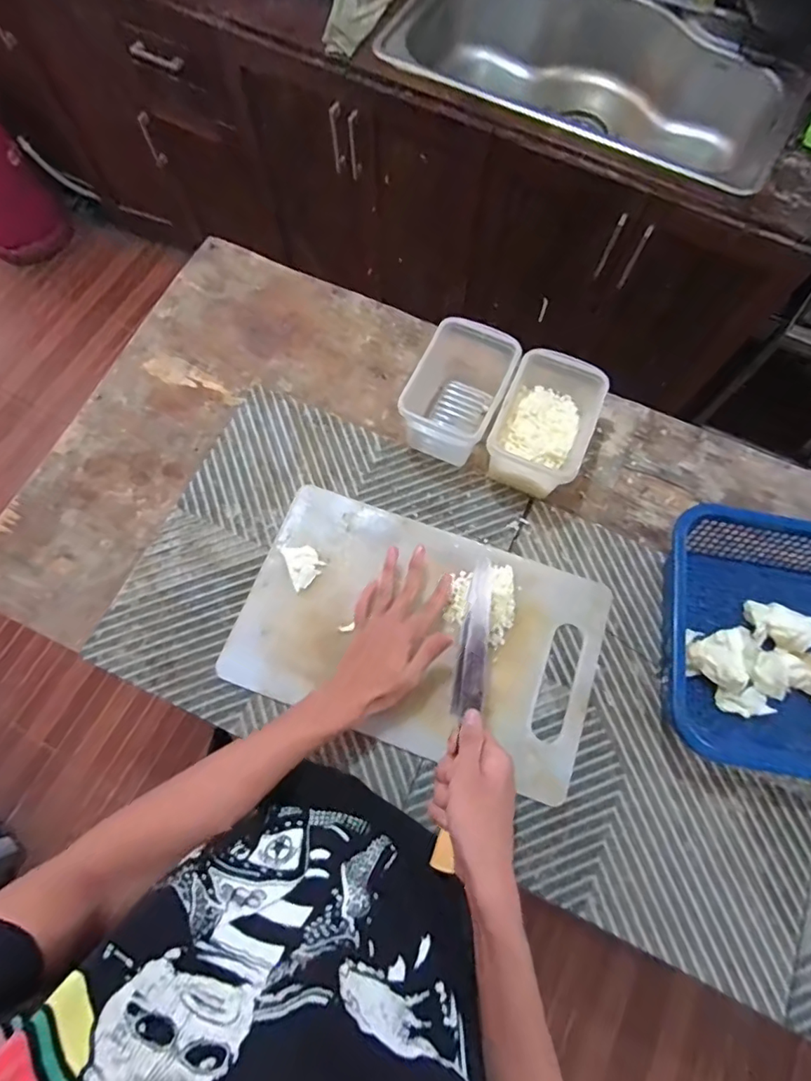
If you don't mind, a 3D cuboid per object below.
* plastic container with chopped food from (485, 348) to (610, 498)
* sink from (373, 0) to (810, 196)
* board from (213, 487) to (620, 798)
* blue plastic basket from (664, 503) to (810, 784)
[{"bbox_3d":[0.169,-0.140,0.637,0.104,0.093,0.147,23,72,8],"label":"plastic container with chopped food"},{"bbox_3d":[0.397,-1.001,1.156,0.814,0.207,0.549,24,72,8],"label":"sink"},{"bbox_3d":[0.016,0.104,0.593,0.395,0.016,0.245,19,73,5],"label":"board"},{"bbox_3d":[0.432,0.112,0.549,0.320,0.093,0.243,9,71,3],"label":"blue plastic basket"}]

